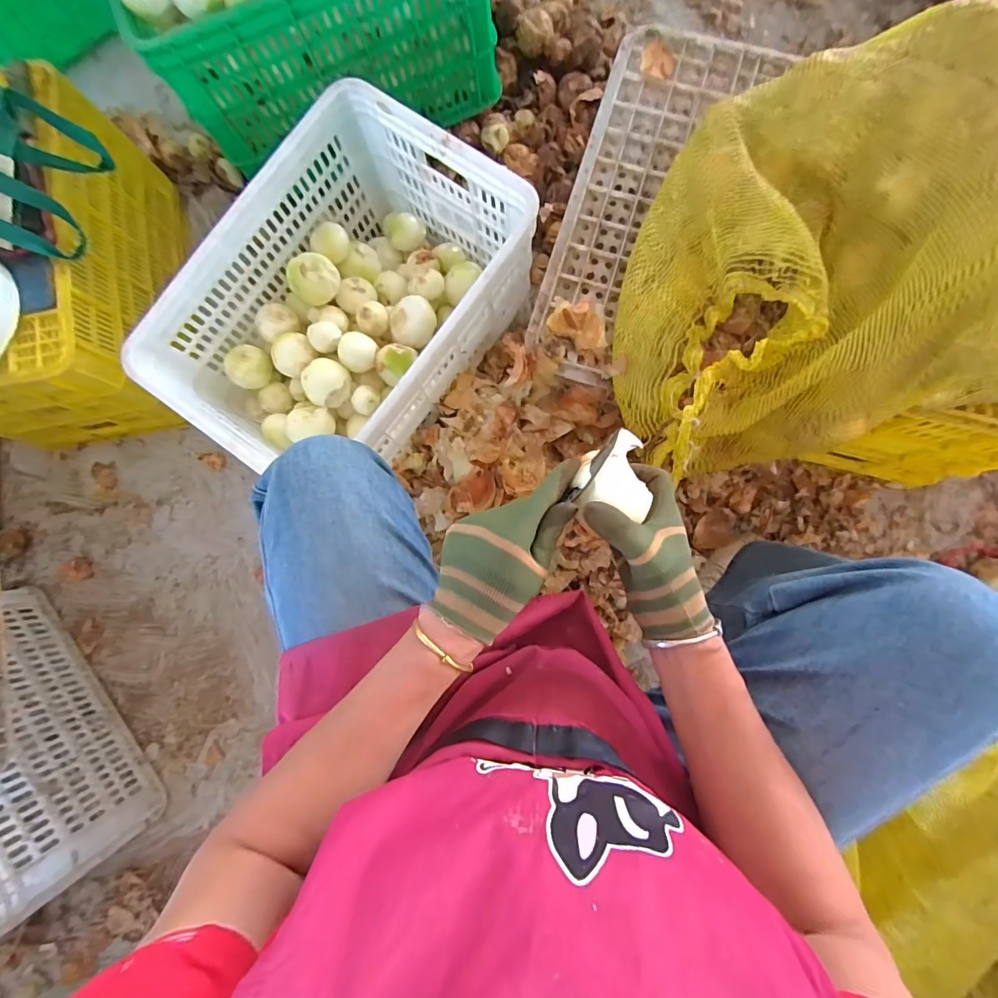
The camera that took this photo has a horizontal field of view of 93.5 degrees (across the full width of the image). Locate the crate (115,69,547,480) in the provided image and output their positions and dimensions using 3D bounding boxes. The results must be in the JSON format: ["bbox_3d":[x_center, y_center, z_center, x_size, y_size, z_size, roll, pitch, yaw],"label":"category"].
[{"bbox_3d":[-0.223,-0.281,0.732,0.350,0.223,0.504,37,88,7],"label":"crate"}]

